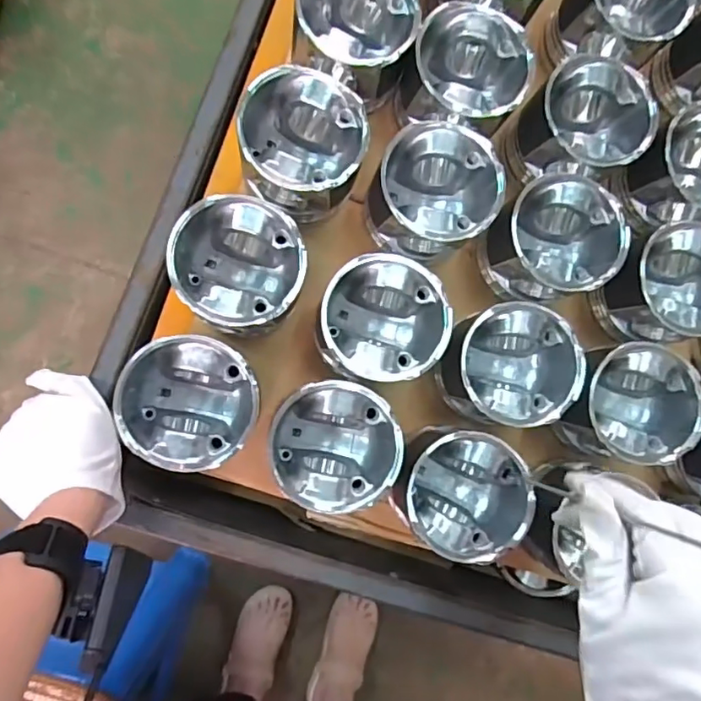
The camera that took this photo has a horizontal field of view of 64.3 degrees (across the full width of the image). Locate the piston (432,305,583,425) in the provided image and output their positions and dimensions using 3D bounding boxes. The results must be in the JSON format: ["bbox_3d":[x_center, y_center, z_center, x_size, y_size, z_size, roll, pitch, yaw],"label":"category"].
[{"bbox_3d":[0.119,0.014,0.449,0.098,0.081,0.090,1,84,-8],"label":"piston"}]

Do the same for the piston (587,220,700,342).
[{"bbox_3d":[0.262,-0.054,0.470,0.101,0.071,0.090,-6,85,-9],"label":"piston"}]

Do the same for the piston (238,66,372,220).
[{"bbox_3d":[-0.037,-0.159,0.439,0.097,0.080,0.101,-3,85,-8],"label":"piston"}]

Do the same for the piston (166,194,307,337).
[{"bbox_3d":[-0.083,-0.059,0.429,0.090,0.093,0.090,1,84,-8],"label":"piston"}]

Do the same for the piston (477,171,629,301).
[{"bbox_3d":[0.162,-0.087,0.457,0.095,0.075,0.087,1,84,-8],"label":"piston"}]

